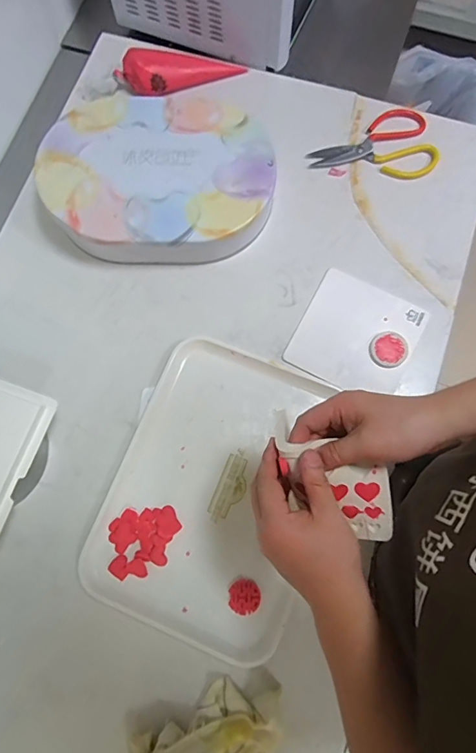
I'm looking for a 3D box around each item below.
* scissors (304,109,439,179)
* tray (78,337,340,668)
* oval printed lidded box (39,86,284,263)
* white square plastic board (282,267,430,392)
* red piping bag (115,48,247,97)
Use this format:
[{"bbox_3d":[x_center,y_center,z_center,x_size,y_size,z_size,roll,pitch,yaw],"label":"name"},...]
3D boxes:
[{"bbox_3d":[0.220,-0.384,0.724,0.207,0.008,0.123,-2,77,1],"label":"scissors"},{"bbox_3d":[-0.028,0.151,0.600,0.270,0.016,0.373,21,78,6],"label":"tray"},{"bbox_3d":[-0.116,-0.300,0.677,0.335,0.077,0.260,12,77,4],"label":"oval printed lidded box"},{"bbox_3d":[0.175,-0.062,0.649,0.162,0.013,0.166,28,79,7],"label":"white square plastic board"},{"bbox_3d":[-0.097,-0.515,0.744,0.221,0.046,0.075,-4,77,0],"label":"red piping bag"}]

